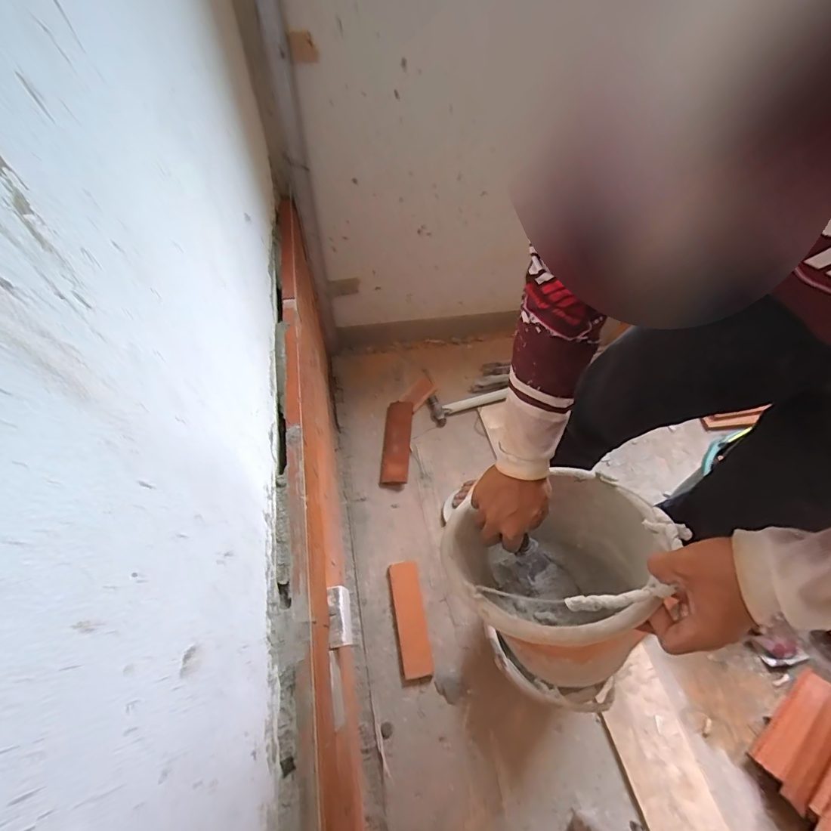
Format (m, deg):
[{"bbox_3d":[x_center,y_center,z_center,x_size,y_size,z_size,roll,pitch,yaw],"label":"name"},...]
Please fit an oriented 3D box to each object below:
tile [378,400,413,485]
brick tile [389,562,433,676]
[{"bbox_3d":[-0.049,0.070,1.160,0.072,0.023,0.242,4,62,-1],"label":"tile"},{"bbox_3d":[-0.010,0.448,0.968,0.066,0.017,0.229,-8,63,-7],"label":"brick tile"}]

